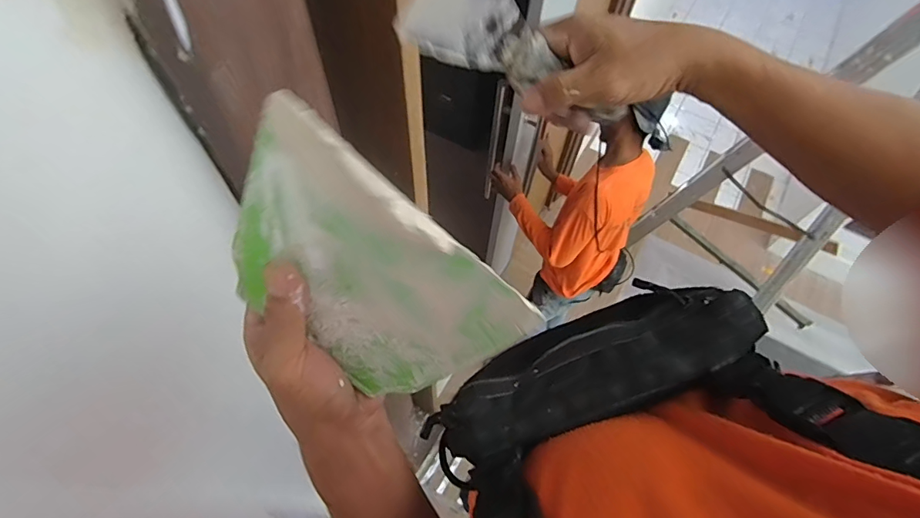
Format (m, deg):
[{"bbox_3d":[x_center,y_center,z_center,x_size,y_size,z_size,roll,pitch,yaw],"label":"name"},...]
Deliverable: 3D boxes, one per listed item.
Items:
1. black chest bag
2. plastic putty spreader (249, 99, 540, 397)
[{"bbox_3d":[0.093,0.081,0.343,0.227,0.060,0.078,-26,64,5],"label":"black chest bag"},{"bbox_3d":[-0.056,0.014,0.260,0.166,0.123,0.008,40,32,-6],"label":"plastic putty spreader"}]

